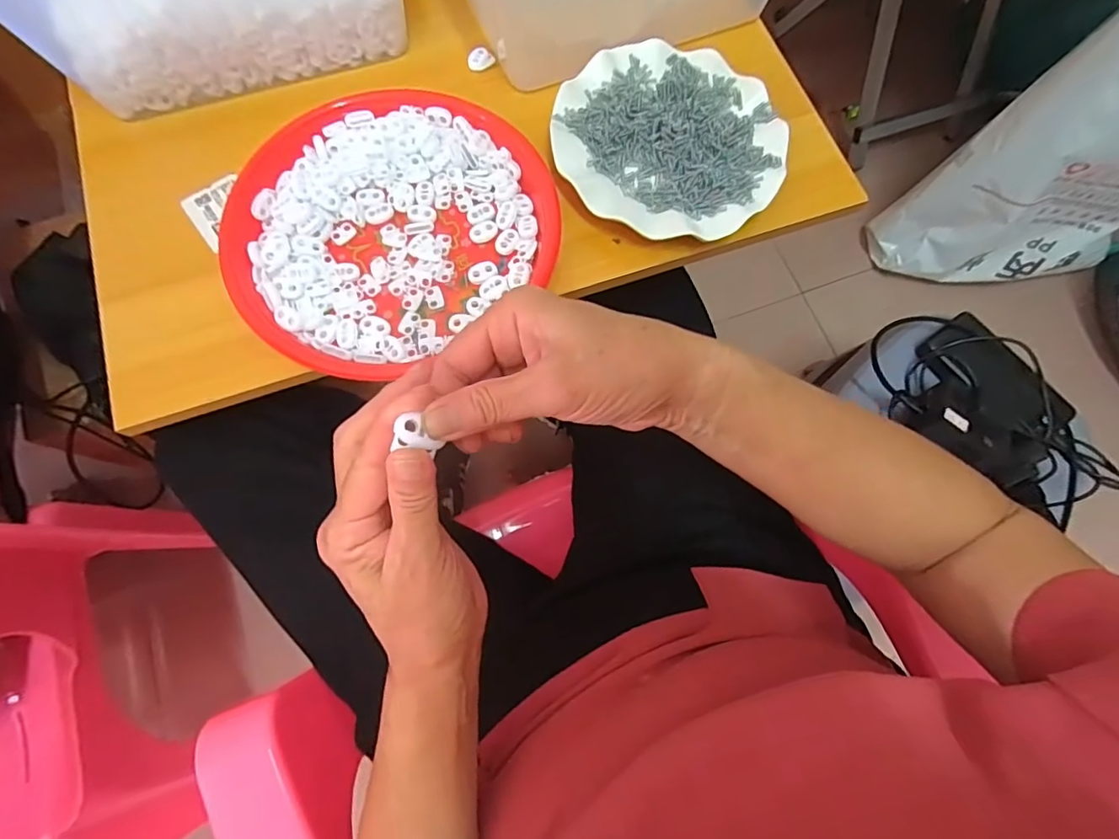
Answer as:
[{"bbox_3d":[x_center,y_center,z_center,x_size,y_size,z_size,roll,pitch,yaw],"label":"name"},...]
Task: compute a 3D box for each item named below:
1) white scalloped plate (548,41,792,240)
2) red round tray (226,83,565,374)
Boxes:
[{"bbox_3d":[0.087,-0.224,0.424,0.173,0.016,0.180,0,74,-1],"label":"white scalloped plate"},{"bbox_3d":[-0.132,-0.154,0.405,0.232,0.026,0.212,0,74,-1],"label":"red round tray"}]

